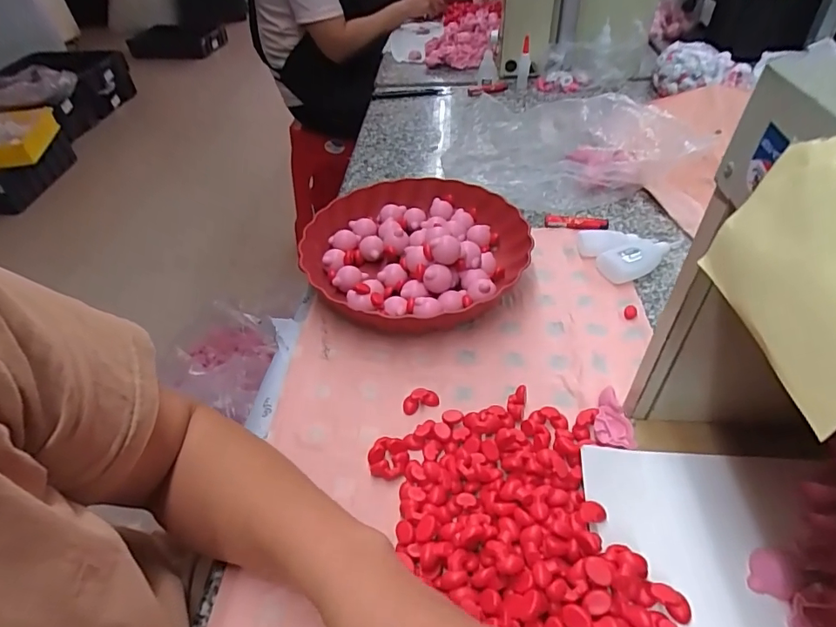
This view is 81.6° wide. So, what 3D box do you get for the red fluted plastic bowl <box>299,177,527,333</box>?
[{"bbox_3d":[-0.004,-0.072,0.539,0.234,0.065,0.237,-2,45,2],"label":"red fluted plastic bowl"}]

